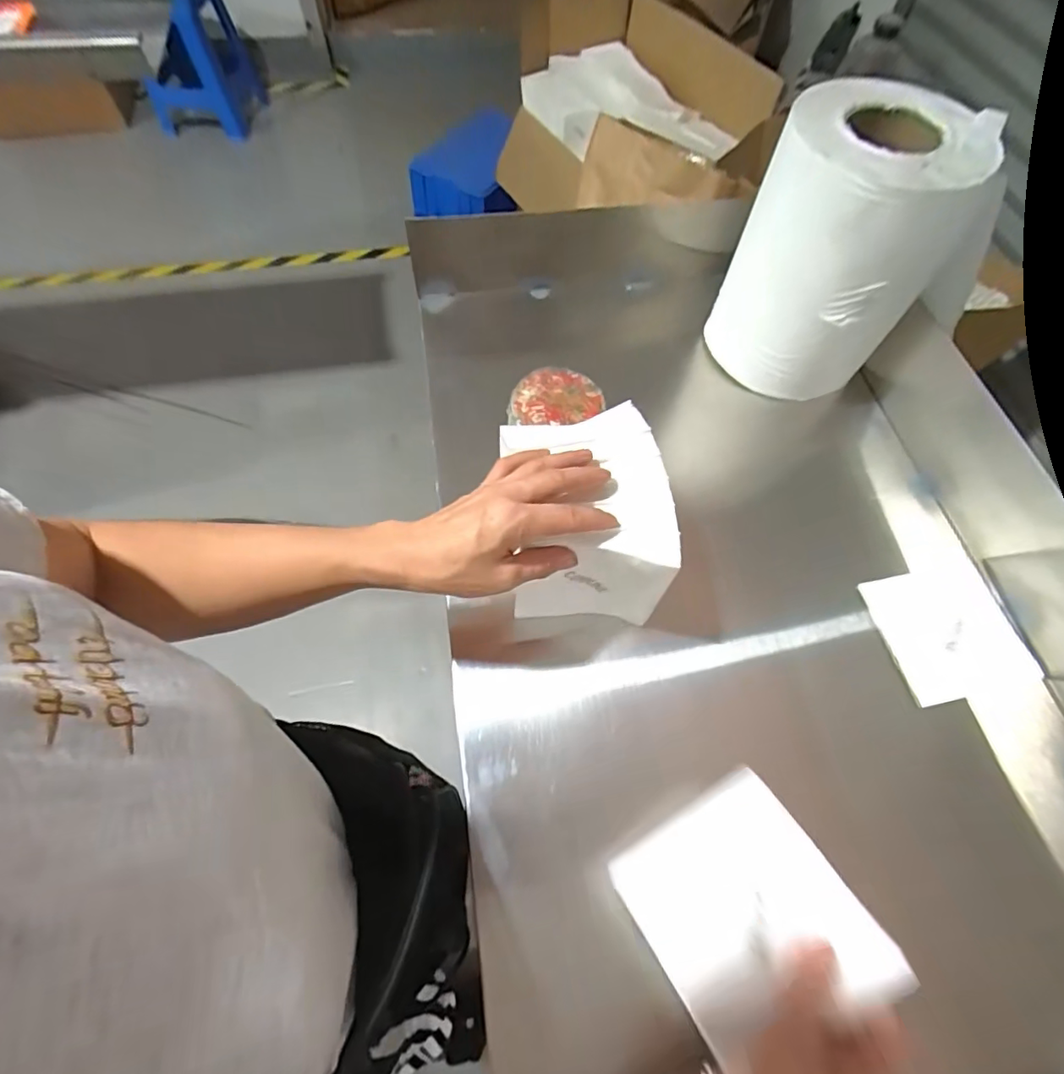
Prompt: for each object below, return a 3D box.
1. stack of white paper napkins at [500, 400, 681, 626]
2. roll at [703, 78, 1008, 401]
[{"bbox_3d":[0.043,-0.011,0.452,0.123,0.118,0.140,-2,60,-2],"label":"stack of white paper napkins"},{"bbox_3d":[0.291,-0.276,0.536,0.167,0.228,0.165,1,62,-2],"label":"roll"}]

